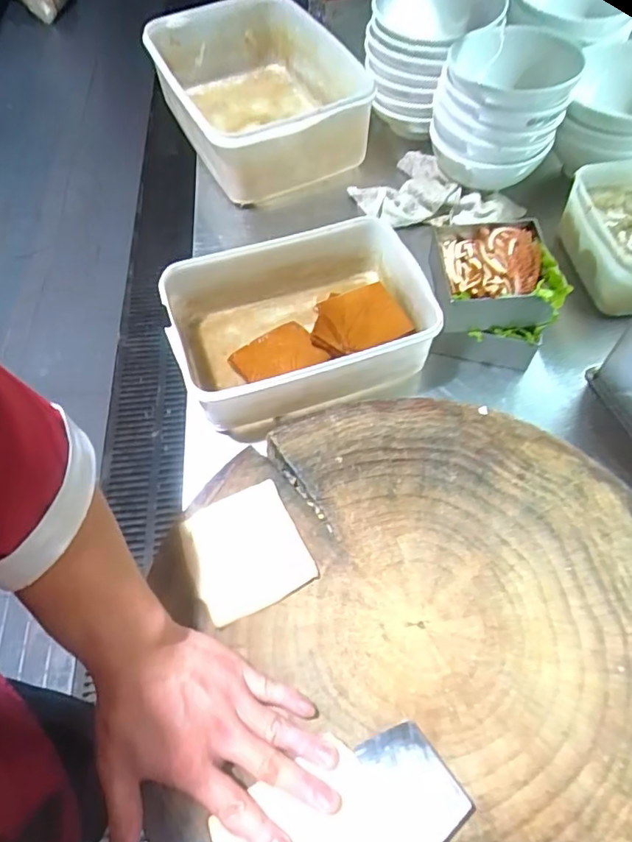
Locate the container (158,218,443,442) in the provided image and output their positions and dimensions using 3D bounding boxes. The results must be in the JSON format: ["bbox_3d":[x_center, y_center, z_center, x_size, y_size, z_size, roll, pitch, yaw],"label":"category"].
[{"bbox_3d":[-0.015,-0.113,0.668,0.301,0.102,0.205,-16,59,-8],"label":"container"}]

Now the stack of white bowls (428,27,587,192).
[{"bbox_3d":[0.255,-0.436,0.771,0.171,0.134,0.156,18,60,13],"label":"stack of white bowls"}]

